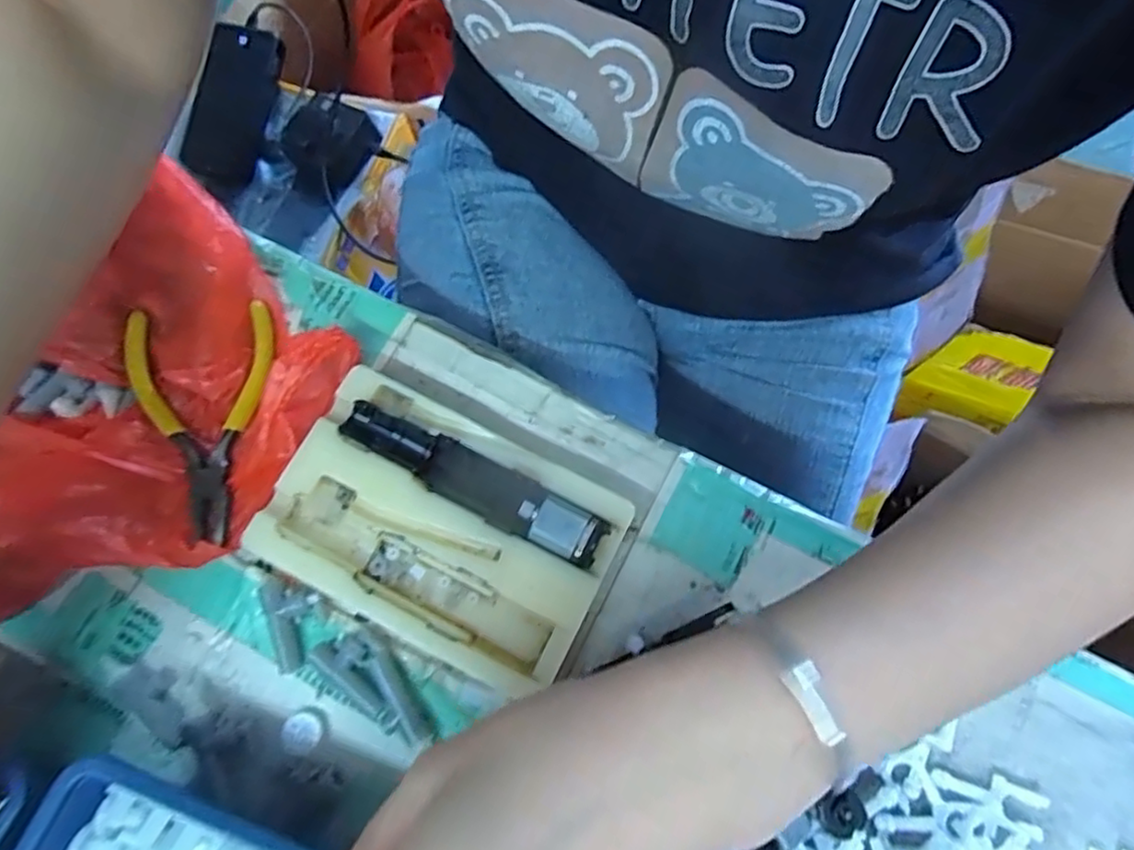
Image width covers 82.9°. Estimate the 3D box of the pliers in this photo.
[{"bbox_3d":[-0.164,-0.003,0.289,0.061,0.014,0.109,-10,71,-6],"label":"pliers"}]

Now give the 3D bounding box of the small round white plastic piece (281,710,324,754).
[{"bbox_3d":[-0.106,0.123,0.256,0.015,0.004,0.015,1,71,-2],"label":"small round white plastic piece"}]

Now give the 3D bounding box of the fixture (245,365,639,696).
[{"bbox_3d":[-0.053,0.042,0.267,0.137,0.026,0.090,26,72,6],"label":"fixture"}]

